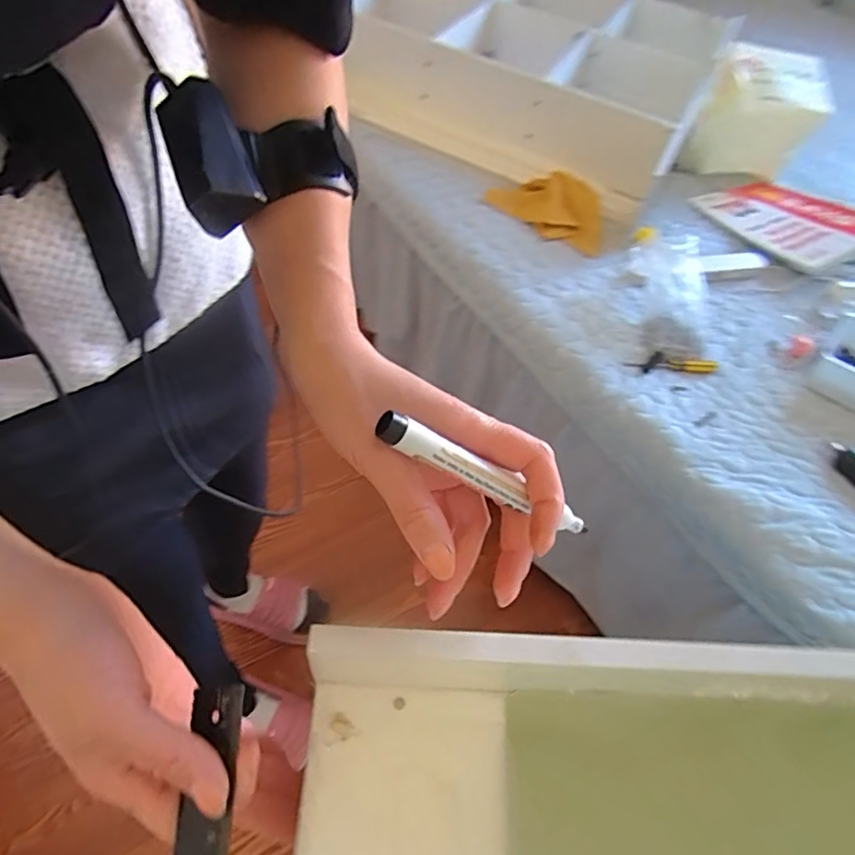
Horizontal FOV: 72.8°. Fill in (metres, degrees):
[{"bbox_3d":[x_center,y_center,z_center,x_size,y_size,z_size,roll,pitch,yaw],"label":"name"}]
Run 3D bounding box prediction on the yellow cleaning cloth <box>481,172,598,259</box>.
[{"bbox_3d":[0.223,-0.409,1.047,0.234,0.063,0.118,39,62,24],"label":"yellow cleaning cloth"}]

